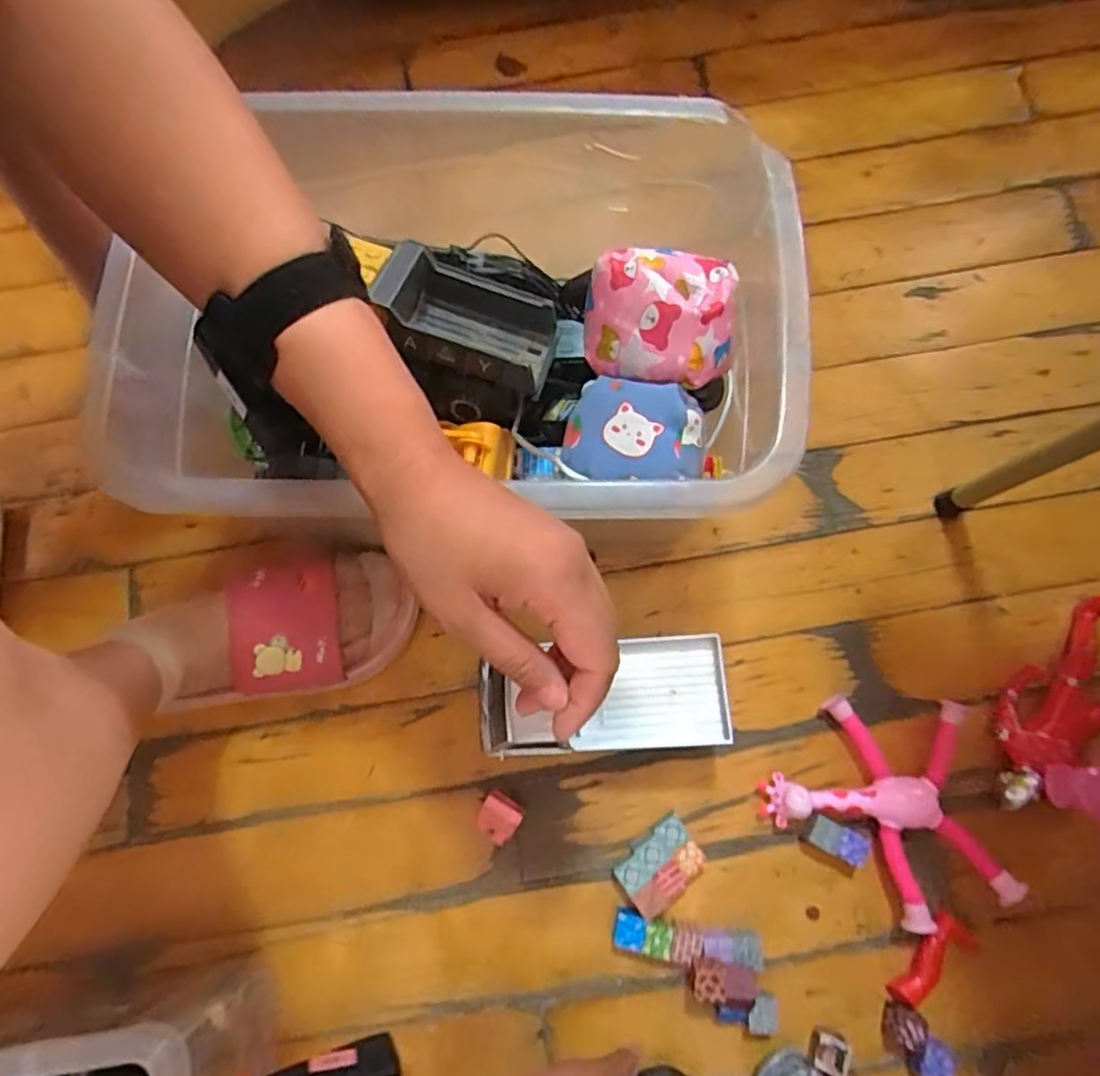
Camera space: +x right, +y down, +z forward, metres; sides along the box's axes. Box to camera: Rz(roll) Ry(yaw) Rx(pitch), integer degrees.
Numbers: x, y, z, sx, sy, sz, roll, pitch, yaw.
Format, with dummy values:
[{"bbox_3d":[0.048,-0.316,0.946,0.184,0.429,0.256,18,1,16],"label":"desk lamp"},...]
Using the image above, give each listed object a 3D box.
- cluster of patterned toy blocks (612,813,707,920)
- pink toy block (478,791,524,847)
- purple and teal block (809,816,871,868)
[{"bbox_3d":[0.080,0.243,0.474,0.063,0.022,0.042,-38,78,-8],"label":"cluster of patterned toy blocks"},{"bbox_3d":[-0.038,0.210,0.479,0.029,0.035,0.035,30,78,8],"label":"pink toy block"},{"bbox_3d":[0.213,0.223,0.474,0.038,0.023,0.023,27,78,8],"label":"purple and teal block"}]

